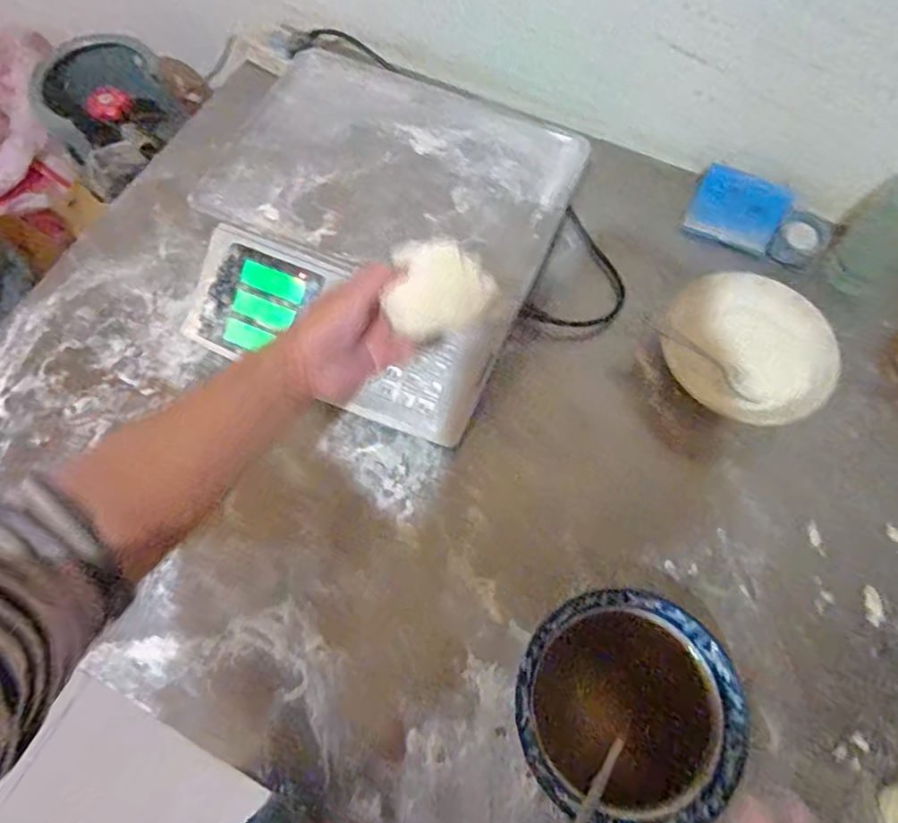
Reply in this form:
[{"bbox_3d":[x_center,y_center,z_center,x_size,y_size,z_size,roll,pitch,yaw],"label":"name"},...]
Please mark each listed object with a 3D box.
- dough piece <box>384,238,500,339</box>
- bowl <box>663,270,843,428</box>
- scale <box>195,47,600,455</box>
[{"bbox_3d":[-0.007,-0.085,0.397,0.071,0.037,0.056,5,67,5],"label":"dough piece"},{"bbox_3d":[0.301,-0.062,0.596,0.156,0.060,0.173,-15,69,-6],"label":"bowl"},{"bbox_3d":[-0.069,-0.179,0.619,0.341,0.132,0.345,23,70,9],"label":"scale"}]

